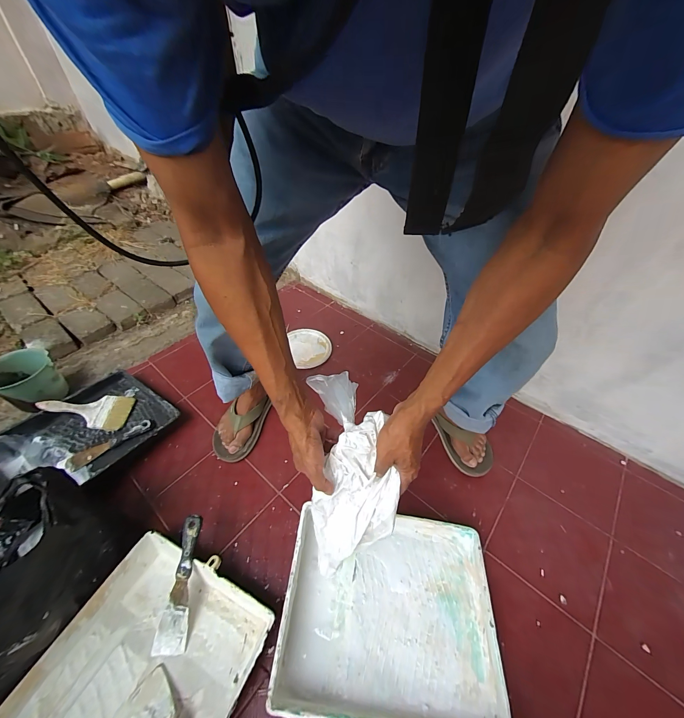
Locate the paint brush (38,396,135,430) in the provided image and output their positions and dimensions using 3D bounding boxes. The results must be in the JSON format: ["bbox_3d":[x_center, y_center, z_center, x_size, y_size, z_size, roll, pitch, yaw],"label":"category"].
[{"bbox_3d":[-0.656,0.125,0.775,0.187,0.055,0.101,0,46,-2],"label":"paint brush"}]

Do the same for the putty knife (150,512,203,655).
[{"bbox_3d":[-0.277,0.384,0.521,0.046,0.016,0.202,5,74,0],"label":"putty knife"}]

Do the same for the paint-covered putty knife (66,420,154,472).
[{"bbox_3d":[-0.559,0.203,0.730,0.185,0.012,0.042,-29,54,-28],"label":"paint-covered putty knife"}]

